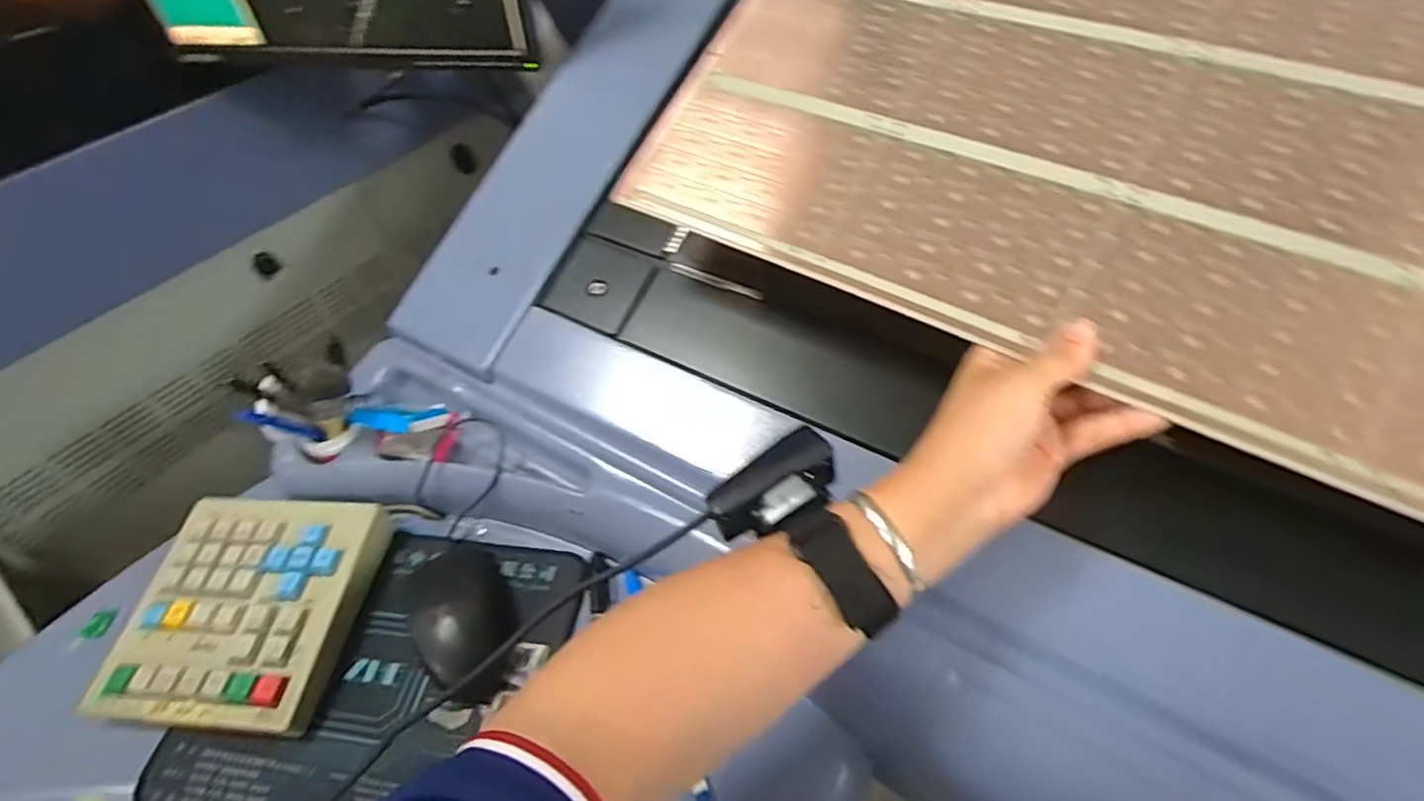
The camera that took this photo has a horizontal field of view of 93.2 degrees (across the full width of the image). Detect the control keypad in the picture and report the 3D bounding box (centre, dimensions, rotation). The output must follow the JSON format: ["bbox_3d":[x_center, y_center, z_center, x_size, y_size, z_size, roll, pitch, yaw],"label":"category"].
[{"bbox_3d":[-0.341,0.146,0.490,0.162,0.030,0.160,2,49,7],"label":"control keypad"}]

